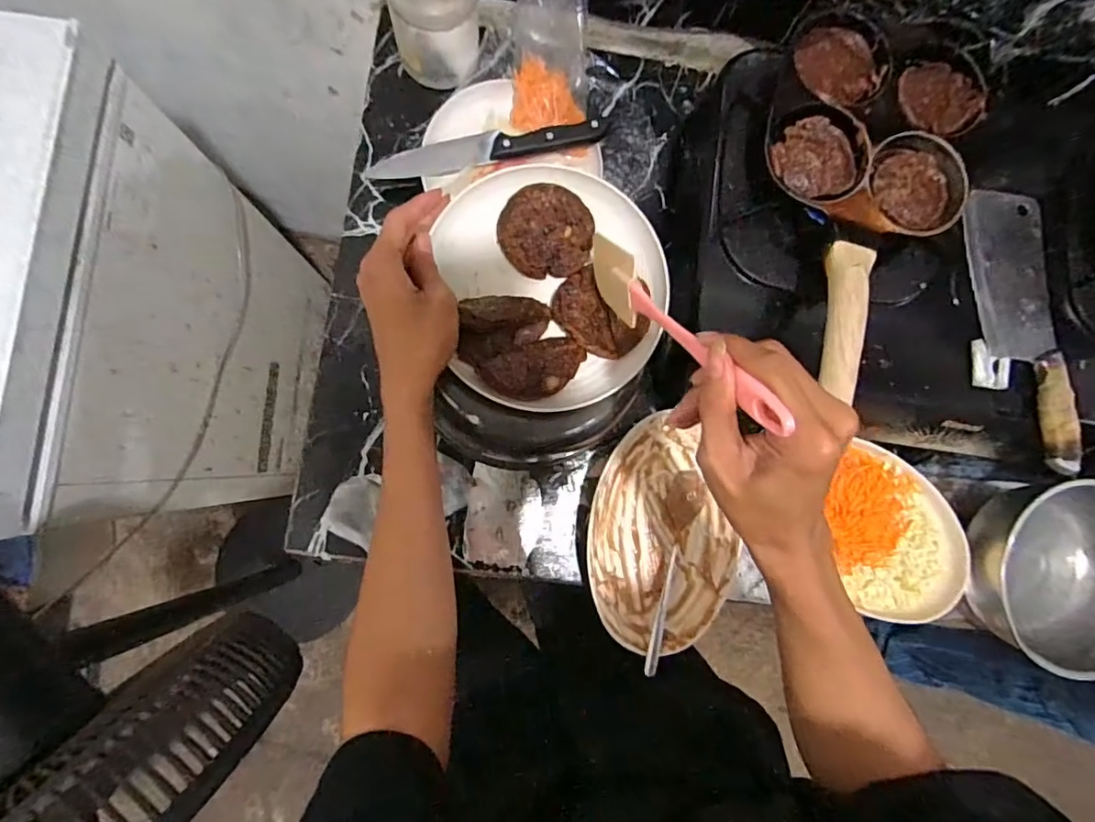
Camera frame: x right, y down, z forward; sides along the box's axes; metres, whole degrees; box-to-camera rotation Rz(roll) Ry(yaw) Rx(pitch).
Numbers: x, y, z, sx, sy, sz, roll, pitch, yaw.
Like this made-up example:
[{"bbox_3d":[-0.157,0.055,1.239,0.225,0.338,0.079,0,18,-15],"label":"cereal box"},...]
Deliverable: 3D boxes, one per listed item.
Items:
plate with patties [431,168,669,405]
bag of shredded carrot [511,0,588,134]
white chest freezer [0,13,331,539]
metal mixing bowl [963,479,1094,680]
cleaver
[{"bbox_3d":[0.007,-0.099,0.429,0.167,0.030,0.186,-9,86,-7],"label":"plate with patties"},{"bbox_3d":[0.006,-0.377,0.552,0.077,0.097,0.129,1,85,-6],"label":"bag of shredded carrot"},{"bbox_3d":[-0.711,-0.127,0.701,0.508,0.535,0.470,7,84,-5],"label":"white chest freezer"},{"bbox_3d":[0.544,0.178,0.579,0.184,0.081,0.186,1,85,-6],"label":"metal mixing bowl"},{"bbox_3d":[0.465,-0.081,0.522,0.084,0.029,0.275,-12,86,-7],"label":"cleaver"}]

